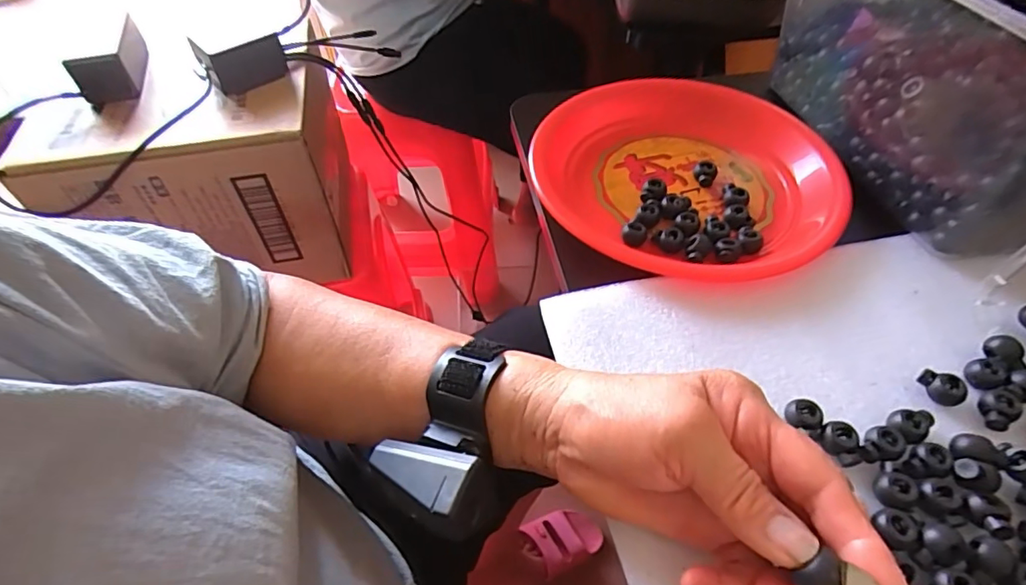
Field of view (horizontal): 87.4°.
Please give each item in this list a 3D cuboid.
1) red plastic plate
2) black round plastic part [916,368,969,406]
[{"bbox_3d":[0.126,-0.091,0.413,0.210,0.036,0.216,-3,50,4],"label":"red plastic plate"},{"bbox_3d":[0.236,0.053,0.295,0.022,0.015,0.013,30,57,22],"label":"black round plastic part"}]

